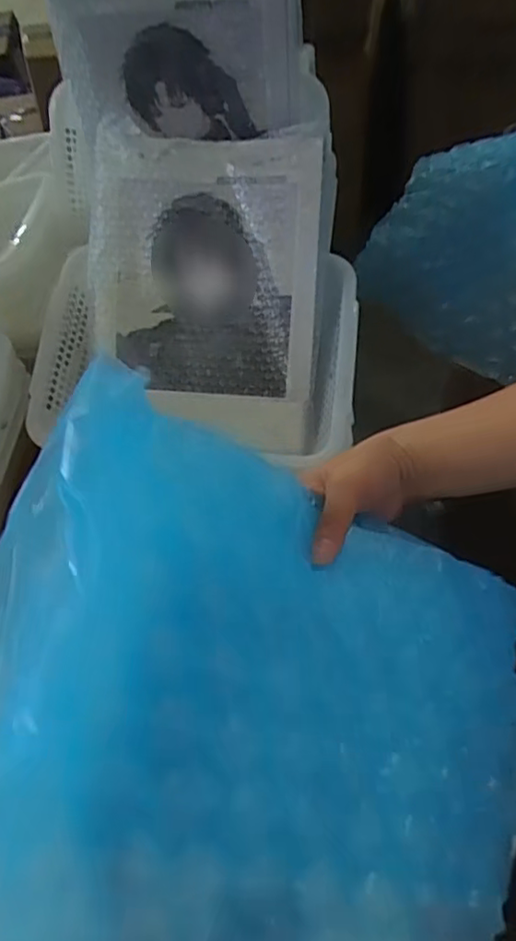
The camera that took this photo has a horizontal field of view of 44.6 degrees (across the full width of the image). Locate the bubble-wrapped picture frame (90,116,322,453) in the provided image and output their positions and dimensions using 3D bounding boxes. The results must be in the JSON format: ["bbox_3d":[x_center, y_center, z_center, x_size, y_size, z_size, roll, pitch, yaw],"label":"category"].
[{"bbox_3d":[-0.064,-0.197,0.703,0.249,0.326,0.033,4,12,7],"label":"bubble-wrapped picture frame"}]

